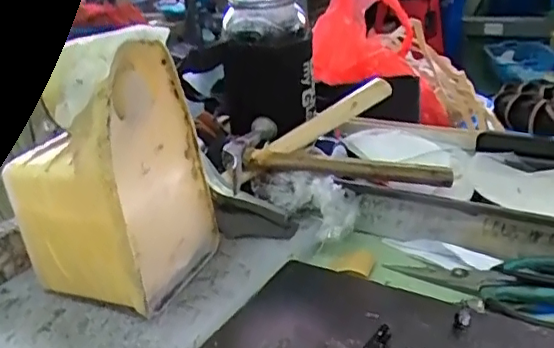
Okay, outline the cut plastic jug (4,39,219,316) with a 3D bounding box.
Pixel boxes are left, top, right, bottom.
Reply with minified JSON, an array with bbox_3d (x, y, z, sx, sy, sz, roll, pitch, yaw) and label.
[{"bbox_3d":[-0.129,0.007,0.473,0.109,0.178,0.114,9,27,25],"label":"cut plastic jug"}]

